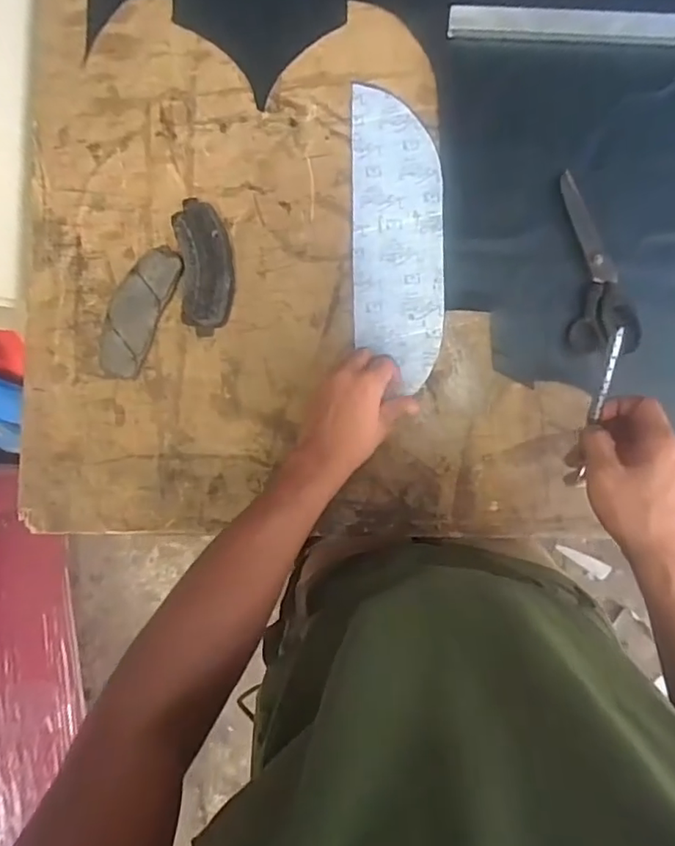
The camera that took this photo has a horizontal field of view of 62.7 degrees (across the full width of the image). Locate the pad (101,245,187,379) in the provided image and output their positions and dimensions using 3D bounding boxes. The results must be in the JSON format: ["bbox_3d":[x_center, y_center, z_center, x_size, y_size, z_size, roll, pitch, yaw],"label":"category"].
[{"bbox_3d":[-0.212,-0.119,0.586,0.056,0.018,0.142,24,88,4],"label":"pad"}]

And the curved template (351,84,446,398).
[{"bbox_3d":[0.064,-0.200,0.593,0.095,0.005,0.319,-1,85,4],"label":"curved template"}]

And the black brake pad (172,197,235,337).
[{"bbox_3d":[-0.140,-0.168,0.588,0.057,0.018,0.144,-6,86,2],"label":"black brake pad"}]

